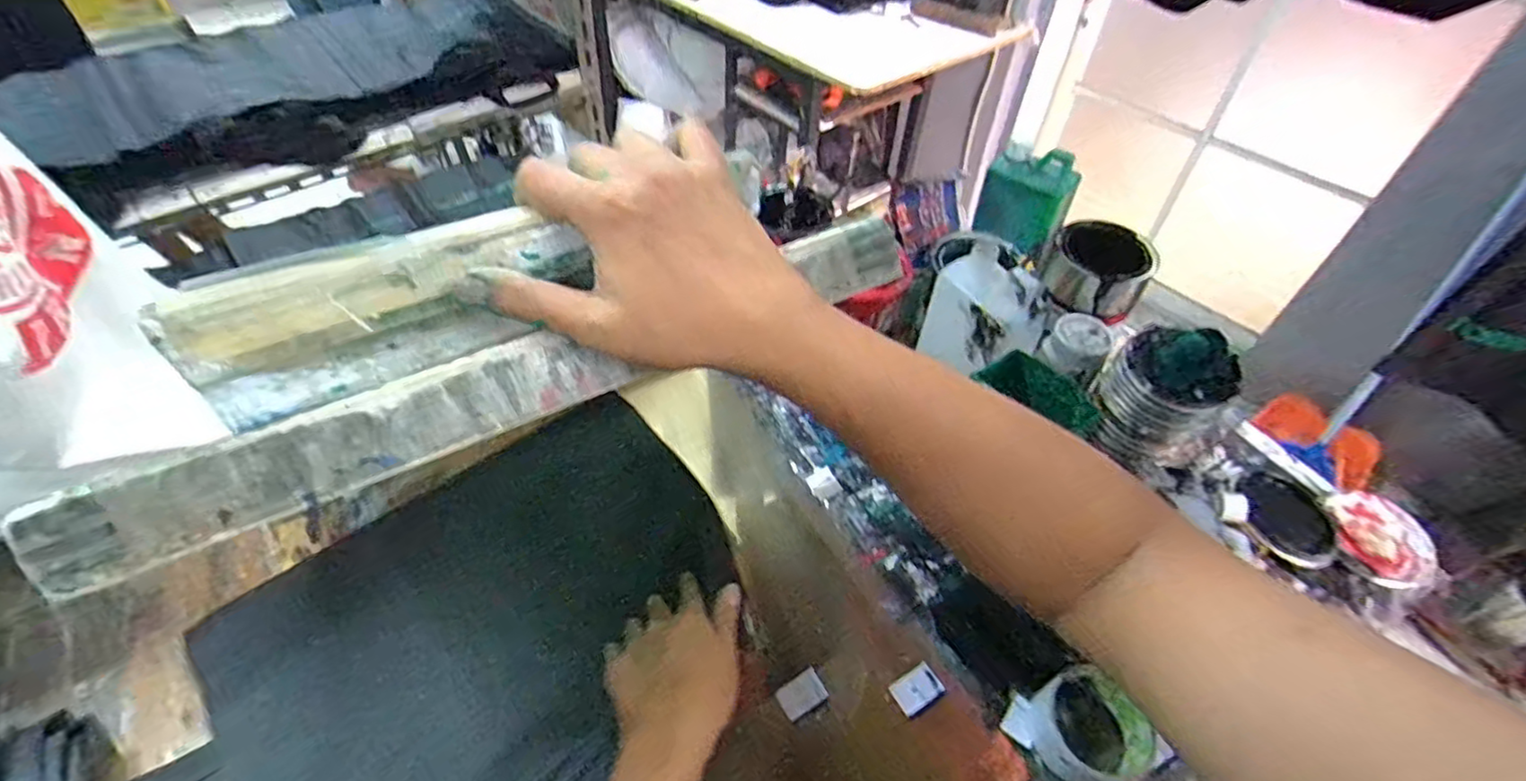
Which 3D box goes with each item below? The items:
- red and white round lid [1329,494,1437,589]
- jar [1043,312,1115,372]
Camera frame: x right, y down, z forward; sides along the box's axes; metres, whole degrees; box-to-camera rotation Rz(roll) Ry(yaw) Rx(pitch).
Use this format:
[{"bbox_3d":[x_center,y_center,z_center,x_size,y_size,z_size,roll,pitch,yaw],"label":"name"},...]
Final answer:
[{"bbox_3d":[0.638,0.153,0.678,0.093,0.020,0.102,1,49,-1],"label":"red and white round lid"},{"bbox_3d":[0.349,-0.052,0.724,0.060,0.051,0.063,31,55,23],"label":"jar"}]

